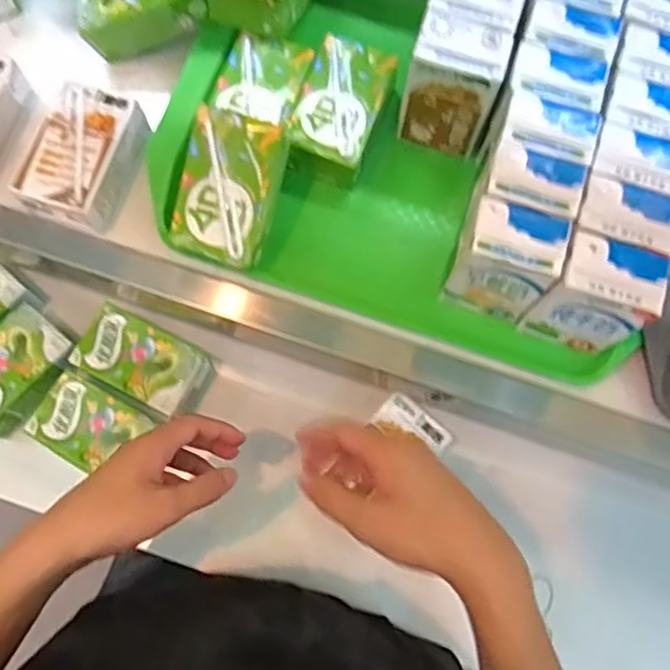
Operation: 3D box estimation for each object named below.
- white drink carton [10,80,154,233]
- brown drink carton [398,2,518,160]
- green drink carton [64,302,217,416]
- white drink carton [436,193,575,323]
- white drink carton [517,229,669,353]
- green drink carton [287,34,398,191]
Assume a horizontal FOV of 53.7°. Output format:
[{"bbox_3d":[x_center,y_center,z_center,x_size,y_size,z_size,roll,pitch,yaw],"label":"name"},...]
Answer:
[{"bbox_3d":[-0.200,-0.143,0.536,0.069,0.042,0.104,19,75,4],"label":"white drink carton"},{"bbox_3d":[0.091,-0.193,0.517,0.065,0.102,0.047,18,75,4],"label":"brown drink carton"},{"bbox_3d":[-0.174,0.026,0.608,0.113,0.040,0.065,27,75,6],"label":"green drink carton"},{"bbox_3d":[0.119,-0.051,0.477,0.066,0.098,0.043,21,75,4],"label":"white drink carton"},{"bbox_3d":[0.181,-0.027,0.471,0.065,0.098,0.045,14,75,3],"label":"white drink carton"},{"bbox_3d":[0.005,-0.184,0.547,0.065,0.039,0.106,19,75,4],"label":"green drink carton"}]

